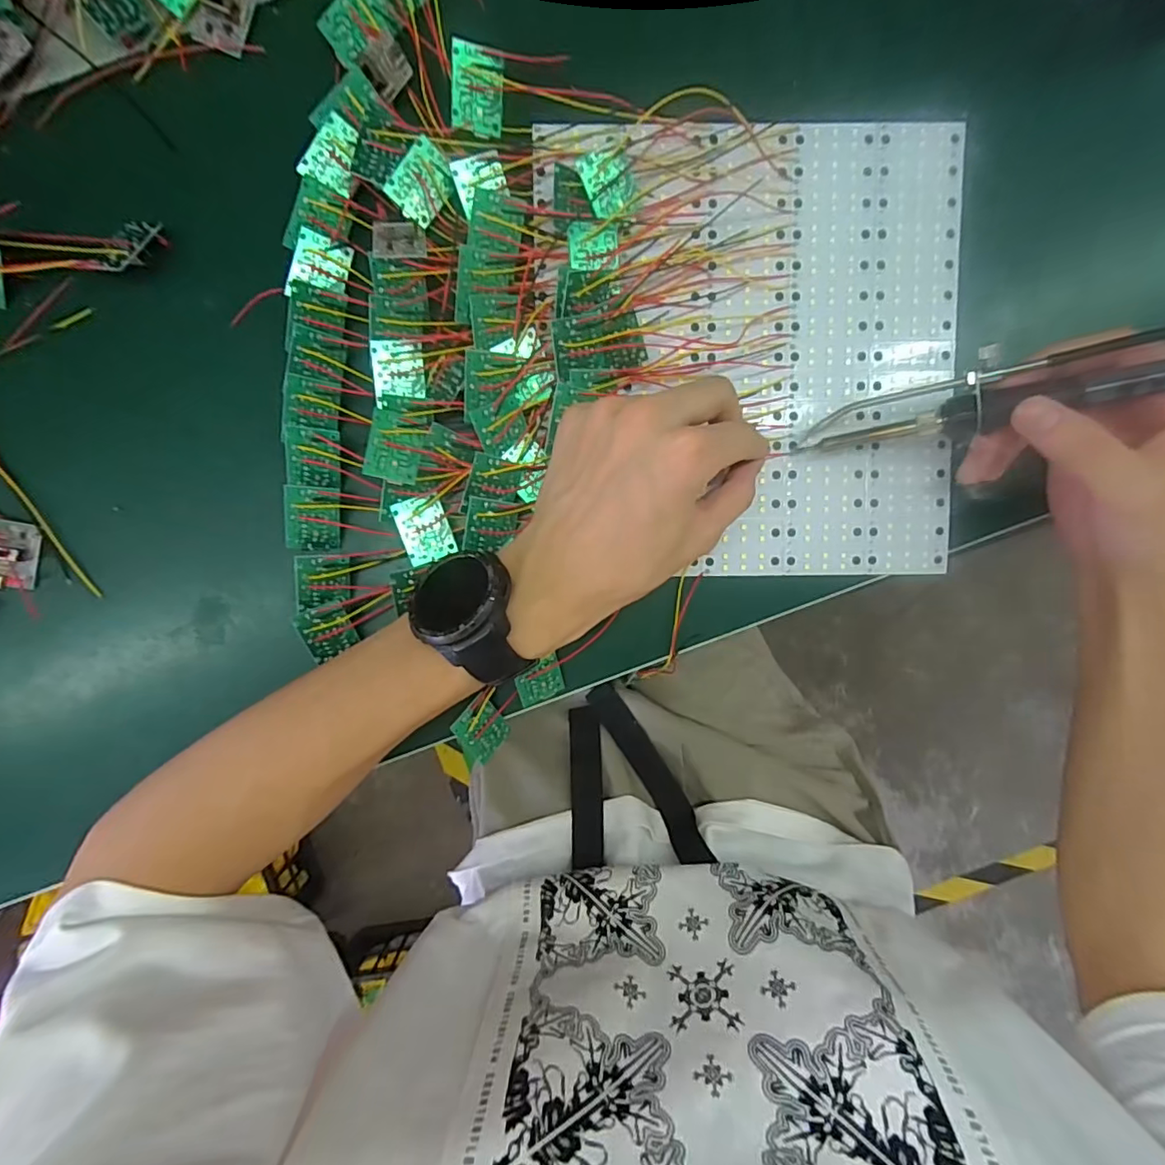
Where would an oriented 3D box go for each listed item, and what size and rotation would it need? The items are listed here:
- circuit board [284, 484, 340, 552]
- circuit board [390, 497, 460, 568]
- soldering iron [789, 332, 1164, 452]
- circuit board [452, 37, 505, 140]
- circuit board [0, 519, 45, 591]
[{"bbox_3d":[-0.143,-0.033,0.294,0.026,0.004,0.035,-2,120,-27],"label":"circuit board"},{"bbox_3d":[-0.084,-0.028,0.294,0.025,0.004,0.033,-21,95,-10],"label":"circuit board"},{"bbox_3d":[0.207,-0.090,0.248,0.208,0.019,0.033,-5,96,27],"label":"soldering iron"},{"bbox_3d":[-0.053,-0.250,0.281,0.026,0.004,0.037,-1,110,-21],"label":"circuit board"},{"bbox_3d":[-0.311,-0.015,0.297,0.031,0.008,0.037,11,93,-1],"label":"circuit board"}]

